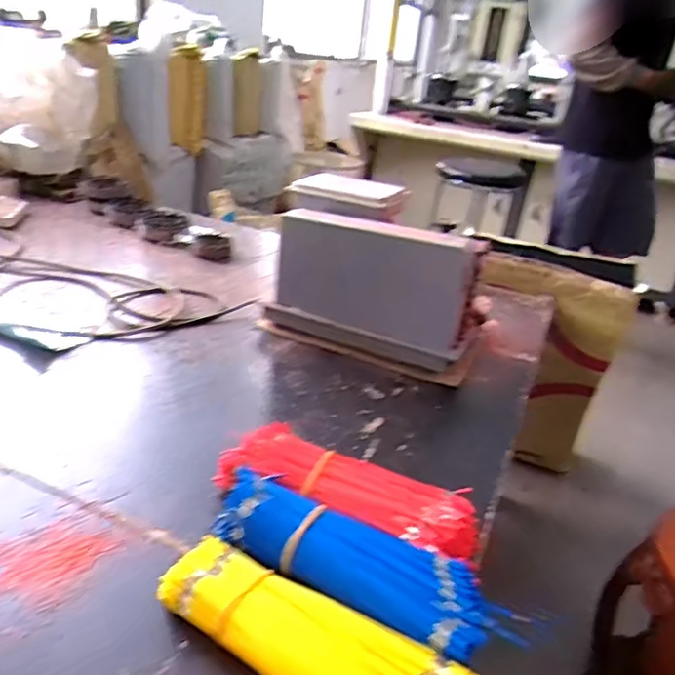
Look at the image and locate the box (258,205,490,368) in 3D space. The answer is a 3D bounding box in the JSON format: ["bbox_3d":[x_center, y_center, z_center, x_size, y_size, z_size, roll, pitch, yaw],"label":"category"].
[{"bbox_3d":[0.062,-0.081,0.905,0.318,0.202,0.101,17,29,19],"label":"box"}]

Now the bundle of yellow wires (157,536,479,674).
[{"bbox_3d":[-0.023,0.234,0.442,0.246,0.046,0.075,18,29,19],"label":"bundle of yellow wires"}]

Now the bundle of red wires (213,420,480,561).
[{"bbox_3d":[0.009,0.159,0.591,0.264,0.058,0.088,17,29,19],"label":"bundle of red wires"}]

